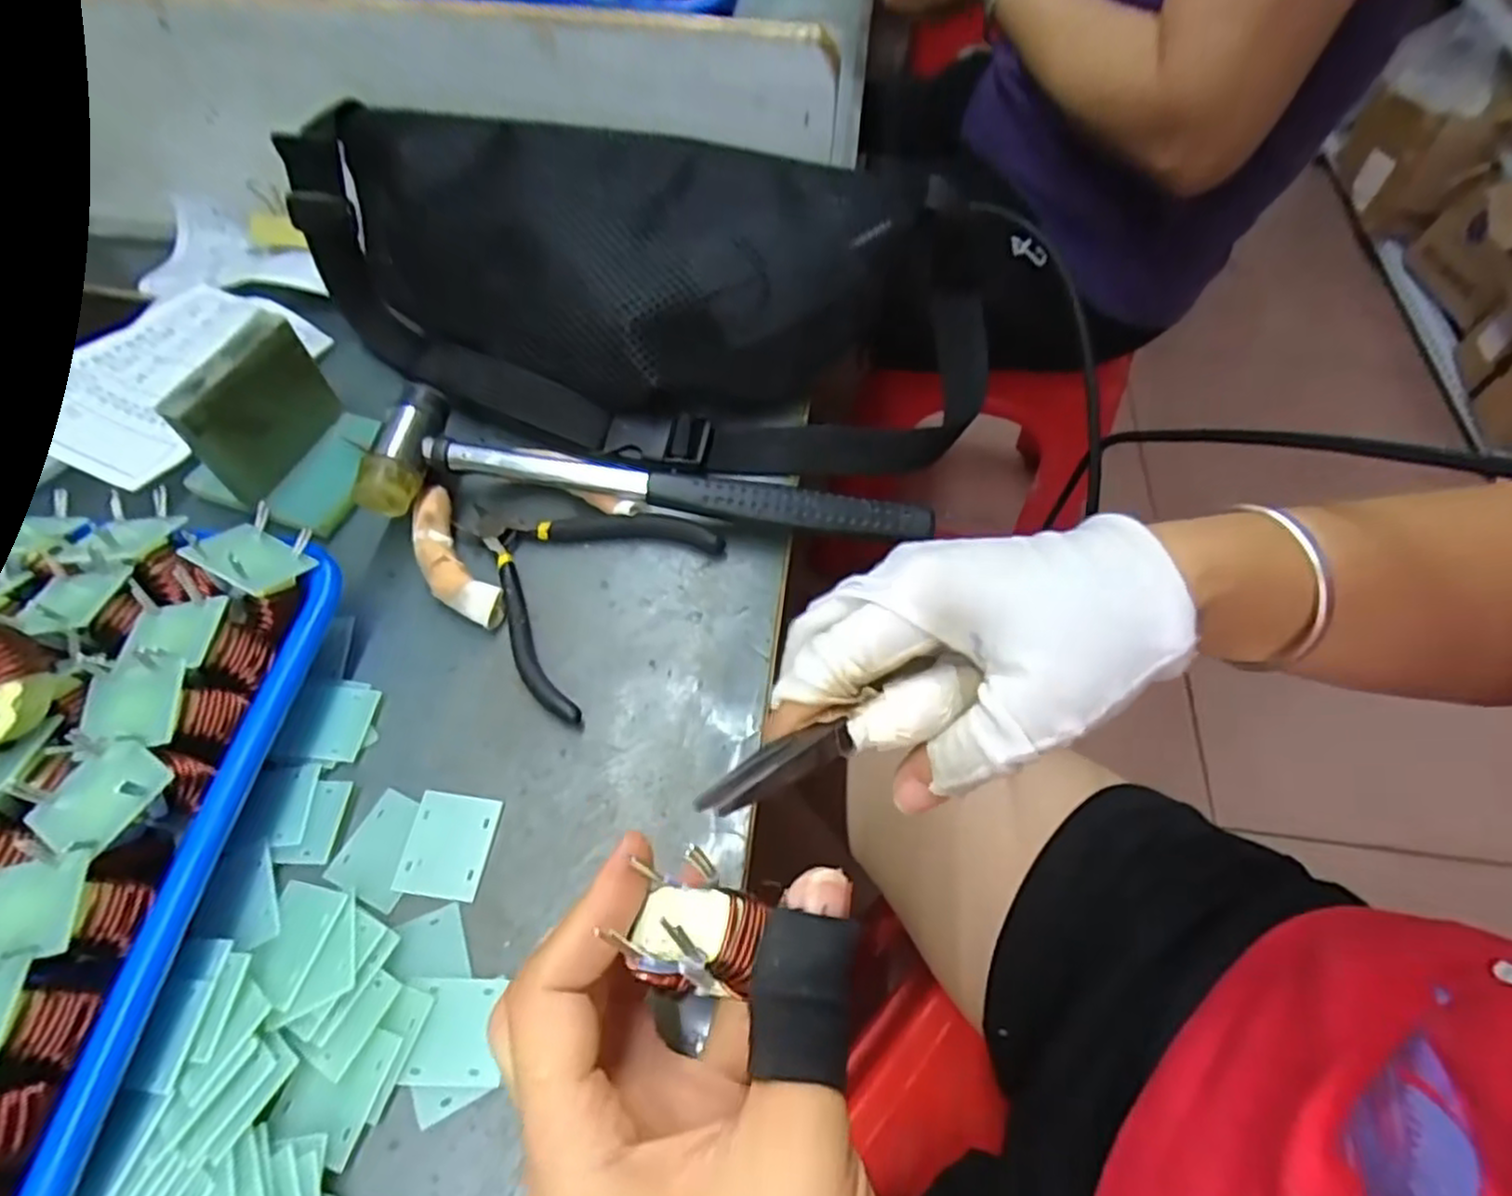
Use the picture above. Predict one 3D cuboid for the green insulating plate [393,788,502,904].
[{"bbox_3d":[-0.109,0.087,0.260,0.028,0.004,0.035,7,59,3],"label":"green insulating plate"}]

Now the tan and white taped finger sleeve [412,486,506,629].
[{"bbox_3d":[-0.133,-0.016,0.320,0.024,0.016,0.074,-29,64,-18],"label":"tan and white taped finger sleeve"}]

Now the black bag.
[{"bbox_3d":[-0.050,-0.151,0.364,0.374,0.074,0.162,3,59,1],"label":"black bag"}]

